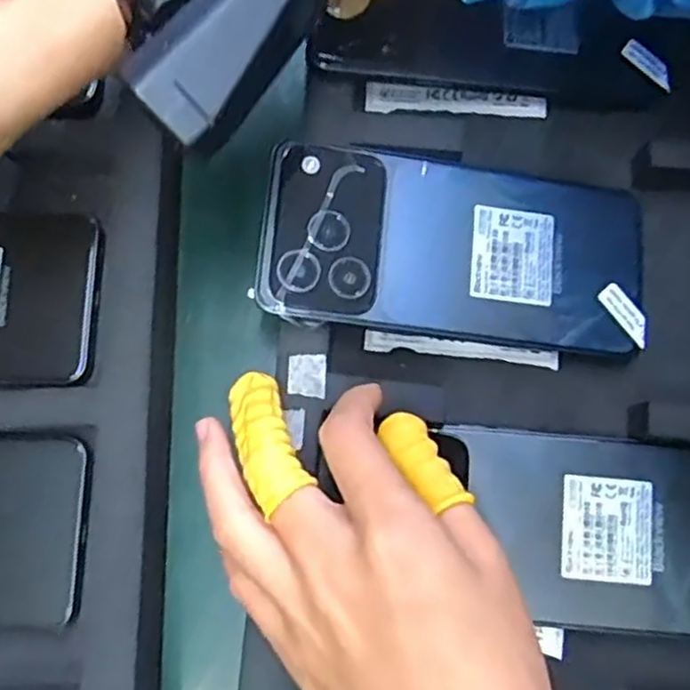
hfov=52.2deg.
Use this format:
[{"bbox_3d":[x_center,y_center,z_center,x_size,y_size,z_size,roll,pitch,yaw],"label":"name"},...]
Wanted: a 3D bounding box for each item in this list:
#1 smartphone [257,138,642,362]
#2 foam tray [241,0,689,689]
[{"bbox_3d":[0.047,-0.041,0.294,0.160,0.005,0.074,8,78,-9],"label":"smartphone"},{"bbox_3d":[0.077,0.051,0.279,0.222,0.040,0.400,3,78,2],"label":"foam tray"}]

